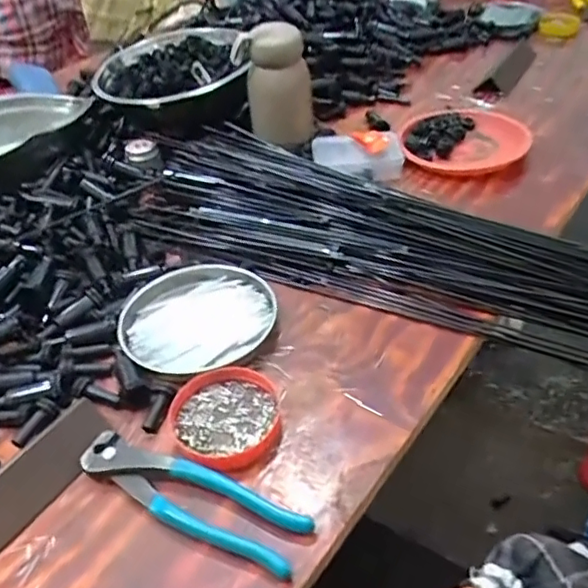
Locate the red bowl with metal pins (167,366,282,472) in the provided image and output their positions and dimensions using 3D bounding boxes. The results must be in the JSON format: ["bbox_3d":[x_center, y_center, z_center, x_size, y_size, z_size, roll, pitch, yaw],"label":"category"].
[{"bbox_3d":[-0.051,0.090,0.428,0.080,0.013,0.080,-3,41,3],"label":"red bowl with metal pins"}]

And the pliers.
[{"bbox_3d":[-0.068,0.130,0.382,0.161,0.013,0.041,16,45,23],"label":"pliers"}]

